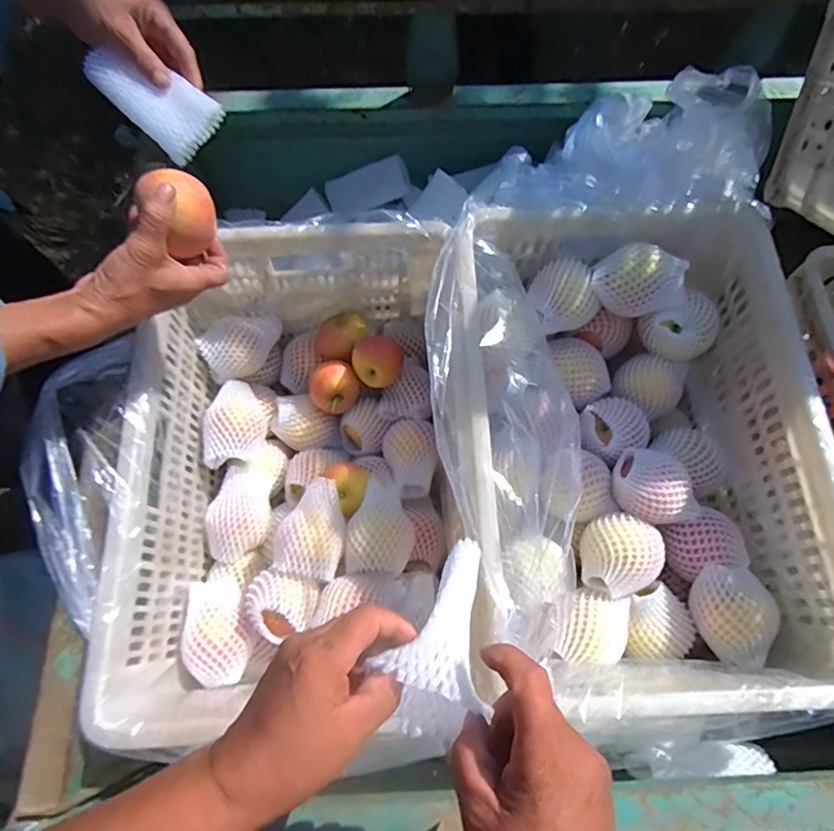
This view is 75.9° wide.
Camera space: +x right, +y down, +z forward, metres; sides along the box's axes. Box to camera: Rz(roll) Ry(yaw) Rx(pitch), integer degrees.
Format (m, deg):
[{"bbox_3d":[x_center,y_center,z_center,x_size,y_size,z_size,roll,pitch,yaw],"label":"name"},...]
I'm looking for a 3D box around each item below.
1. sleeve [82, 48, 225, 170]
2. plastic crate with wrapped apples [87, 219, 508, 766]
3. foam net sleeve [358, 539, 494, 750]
[{"bbox_3d":[-0.255,-0.308,0.522,0.122,0.042,0.064,37,75,13],"label":"sleeve"},{"bbox_3d":[-0.127,0.064,0.641,0.337,0.233,0.521,-3,70,0],"label":"plastic crate with wrapped apples"},{"bbox_3d":[0.018,0.134,0.348,0.069,0.017,0.151,19,31,8],"label":"foam net sleeve"}]

